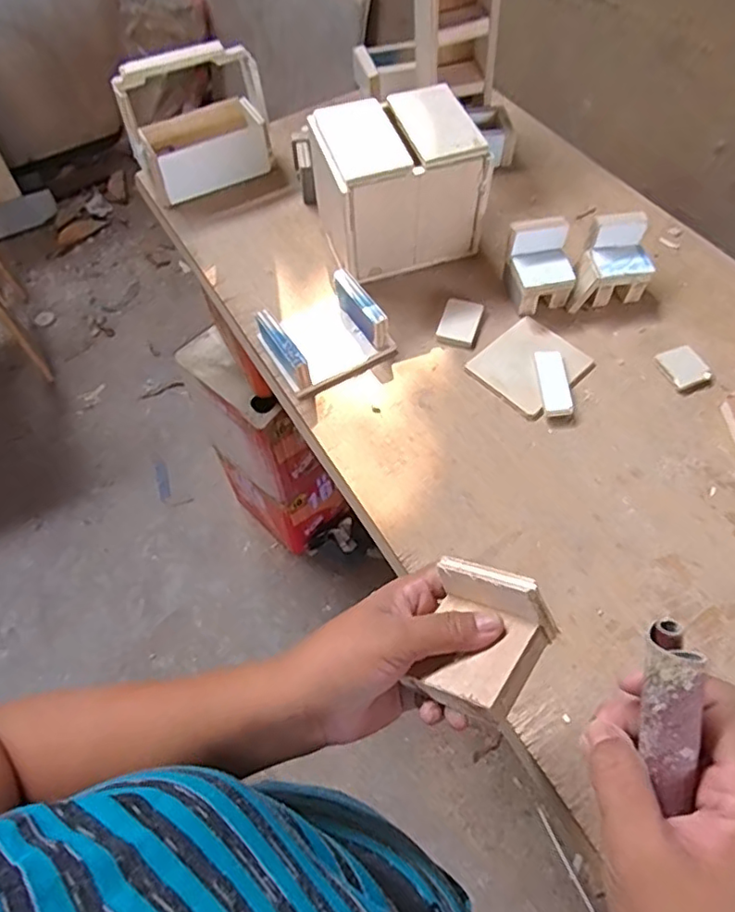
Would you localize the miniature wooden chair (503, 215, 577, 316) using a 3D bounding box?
[{"bbox_3d":[0.186,-0.206,0.645,0.062,0.072,0.066,-15,59,-6],"label":"miniature wooden chair"}]

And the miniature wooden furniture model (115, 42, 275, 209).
[{"bbox_3d":[-0.215,-0.424,0.753,0.174,0.155,0.089,-28,62,-14],"label":"miniature wooden furniture model"}]

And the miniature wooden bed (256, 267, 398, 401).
[{"bbox_3d":[-0.048,-0.132,0.629,0.114,0.051,0.108,-31,63,-16],"label":"miniature wooden bed"}]

